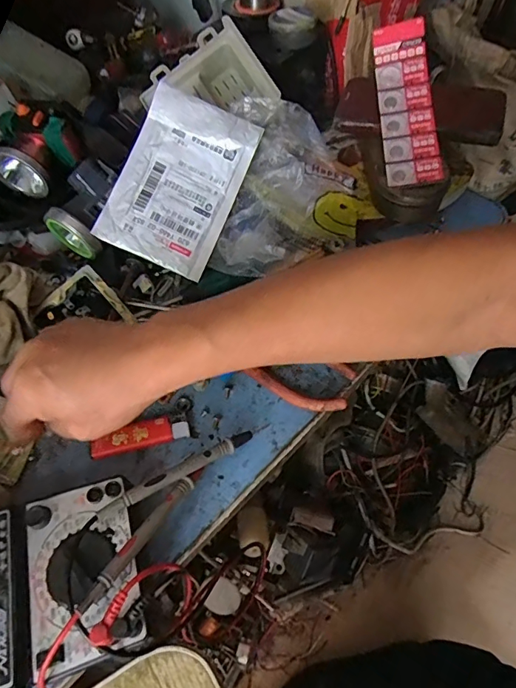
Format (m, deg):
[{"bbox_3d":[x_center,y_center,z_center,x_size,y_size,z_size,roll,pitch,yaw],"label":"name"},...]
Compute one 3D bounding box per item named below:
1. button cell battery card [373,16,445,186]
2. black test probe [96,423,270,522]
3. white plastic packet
[{"bbox_3d":[0.148,-0.240,0.444,0.049,0.019,0.176,-5,76,15],"label":"button cell battery card"},{"bbox_3d":[-0.052,0.093,0.341,0.143,0.018,0.015,-22,63,-32],"label":"black test probe"},{"bbox_3d":[-0.075,-0.155,0.426,0.107,0.014,0.160,23,86,-6],"label":"white plastic packet"}]

